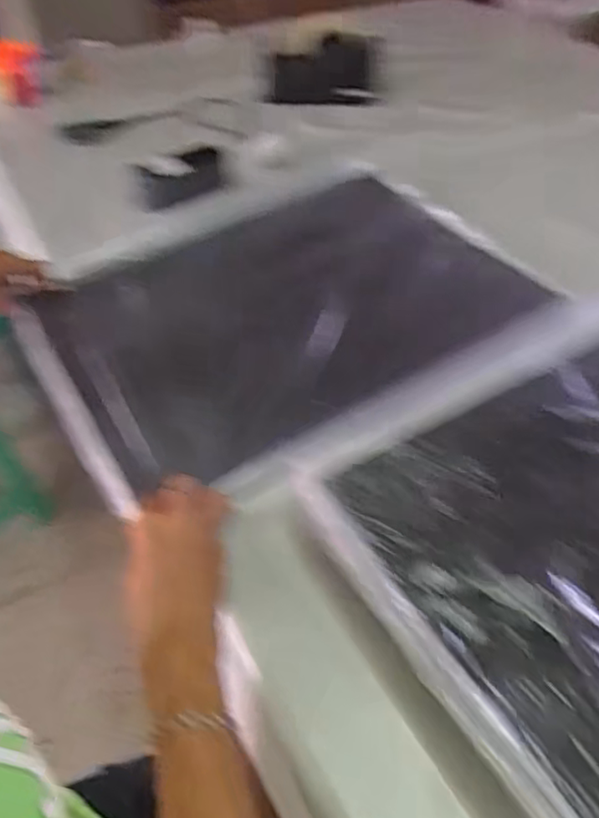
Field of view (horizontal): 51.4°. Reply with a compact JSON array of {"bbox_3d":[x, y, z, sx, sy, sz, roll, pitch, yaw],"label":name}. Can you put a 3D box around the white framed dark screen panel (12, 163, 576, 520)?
[{"bbox_3d":[-0.022,-0.124,0.710,0.529,0.053,0.415,-27,51,-27],"label":"white framed dark screen panel"}]

